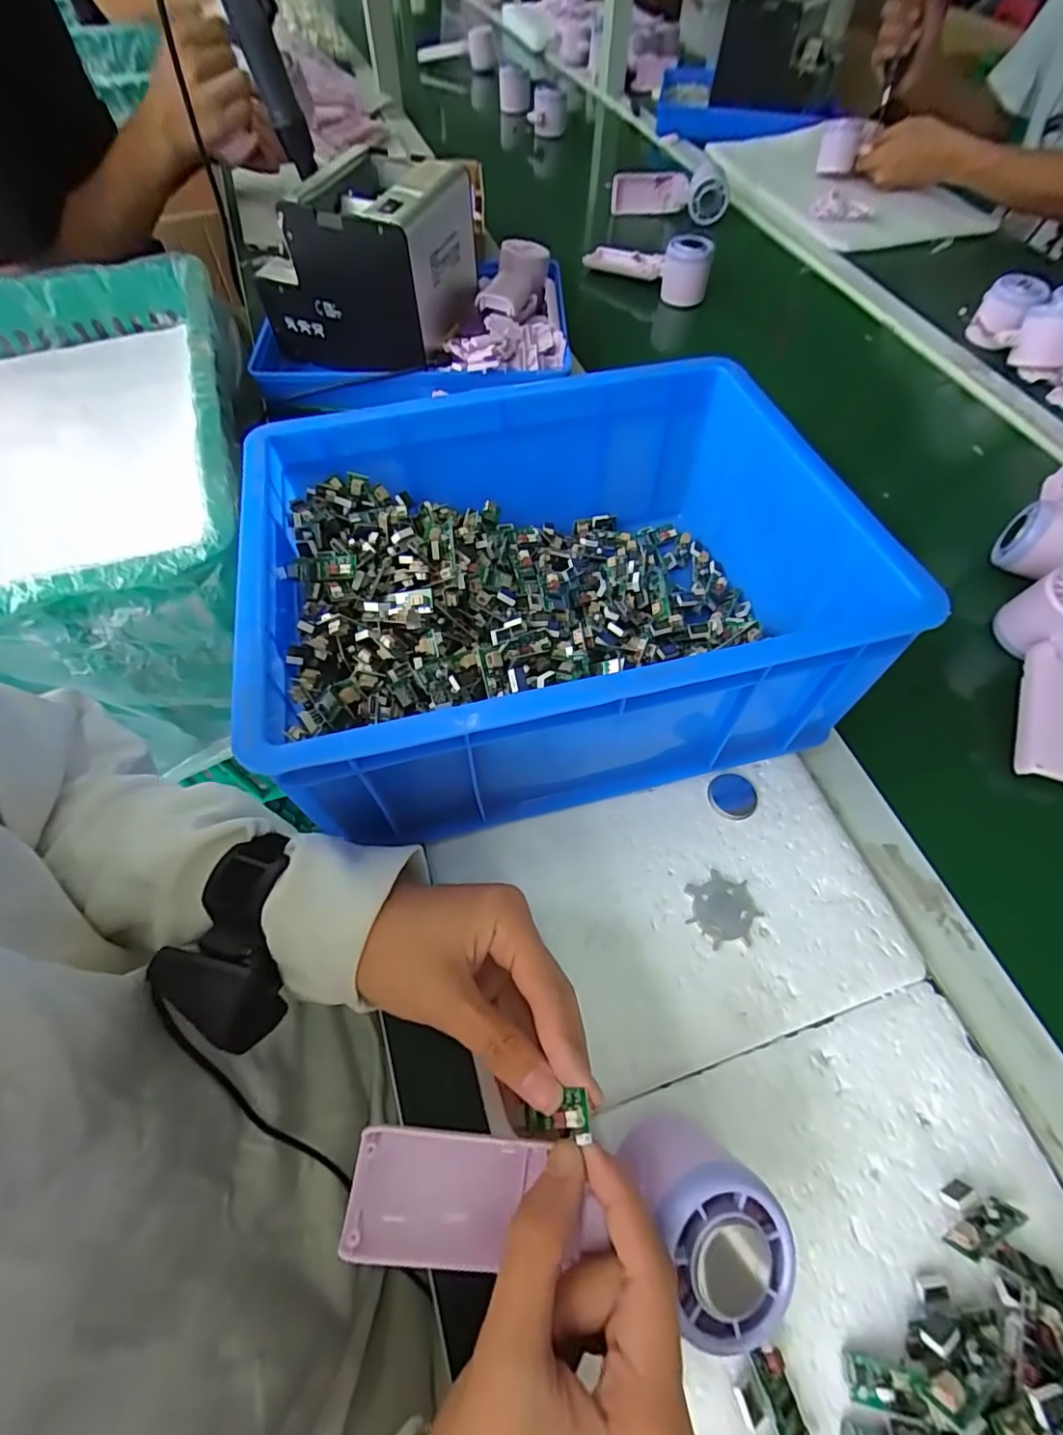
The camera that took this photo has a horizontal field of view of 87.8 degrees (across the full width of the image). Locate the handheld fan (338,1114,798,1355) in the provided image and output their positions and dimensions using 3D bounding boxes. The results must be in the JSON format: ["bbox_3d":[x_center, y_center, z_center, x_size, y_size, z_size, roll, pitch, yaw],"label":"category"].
[{"bbox_3d":[0.014,0.199,0.222,0.164,0.045,0.058,4,63,2],"label":"handheld fan"}]

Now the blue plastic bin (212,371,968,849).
[{"bbox_3d":[0.014,-0.087,0.355,0.338,0.125,0.259,-13,62,-7],"label":"blue plastic bin"}]

